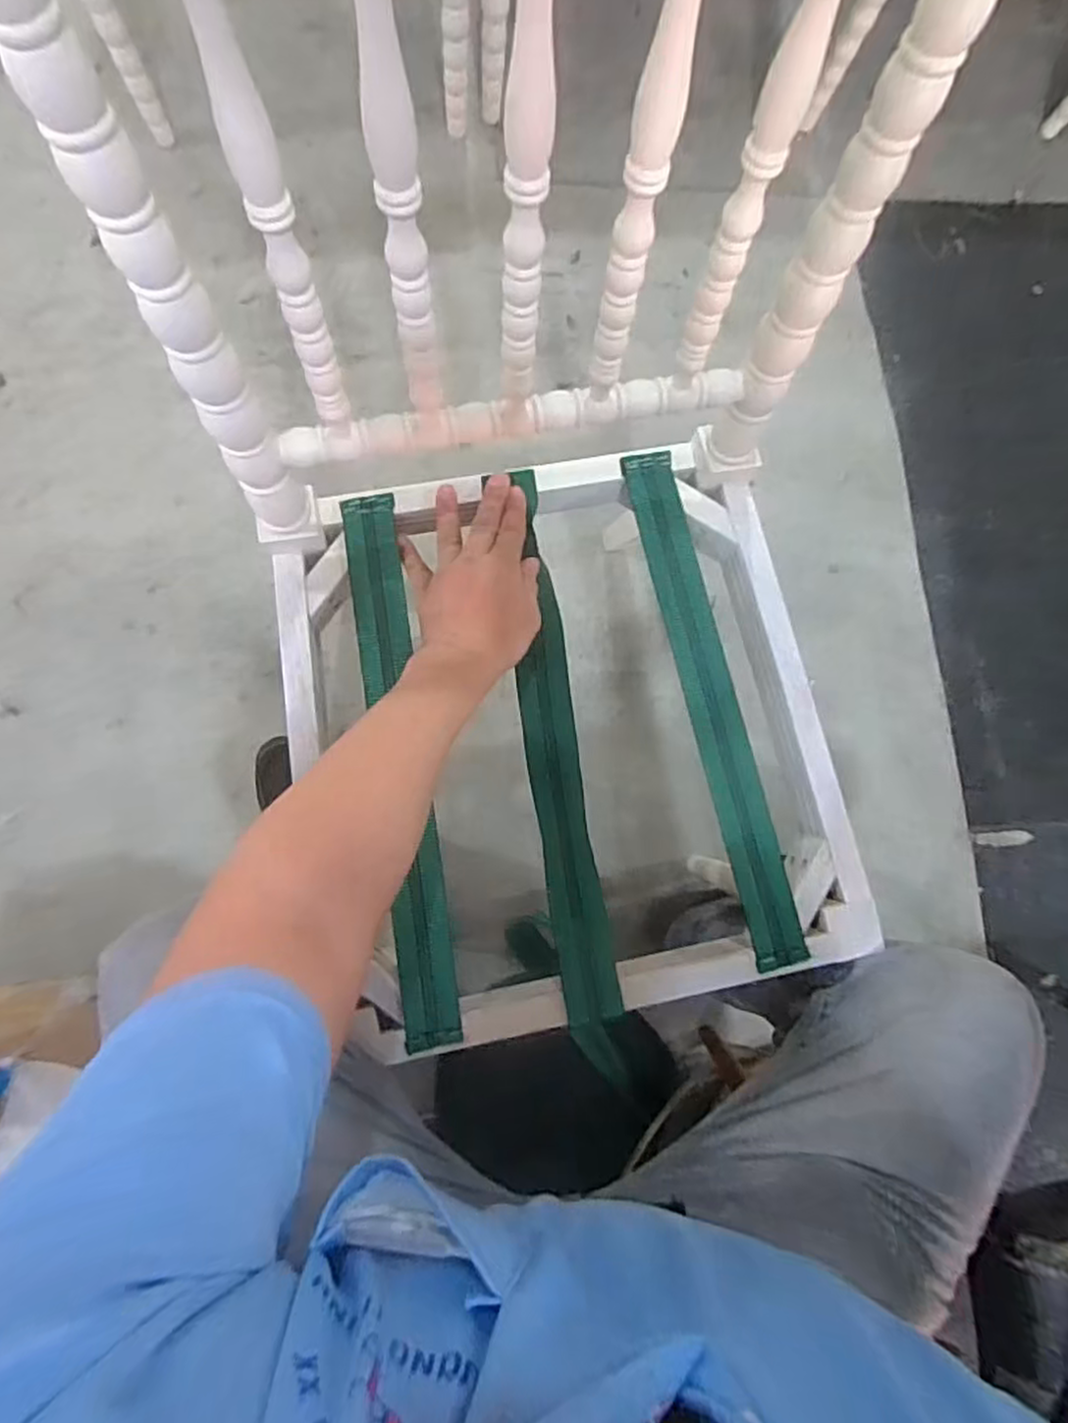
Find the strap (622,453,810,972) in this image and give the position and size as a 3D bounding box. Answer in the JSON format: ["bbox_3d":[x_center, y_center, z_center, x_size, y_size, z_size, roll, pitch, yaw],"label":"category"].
[{"bbox_3d":[0.154,-0.009,0.618,0.041,0.006,0.447,-14,85,3],"label":"strap"}]

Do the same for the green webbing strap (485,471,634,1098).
[{"bbox_3d":[0.020,0.037,0.605,0.046,0.039,0.475,-7,82,-6],"label":"green webbing strap"}]

